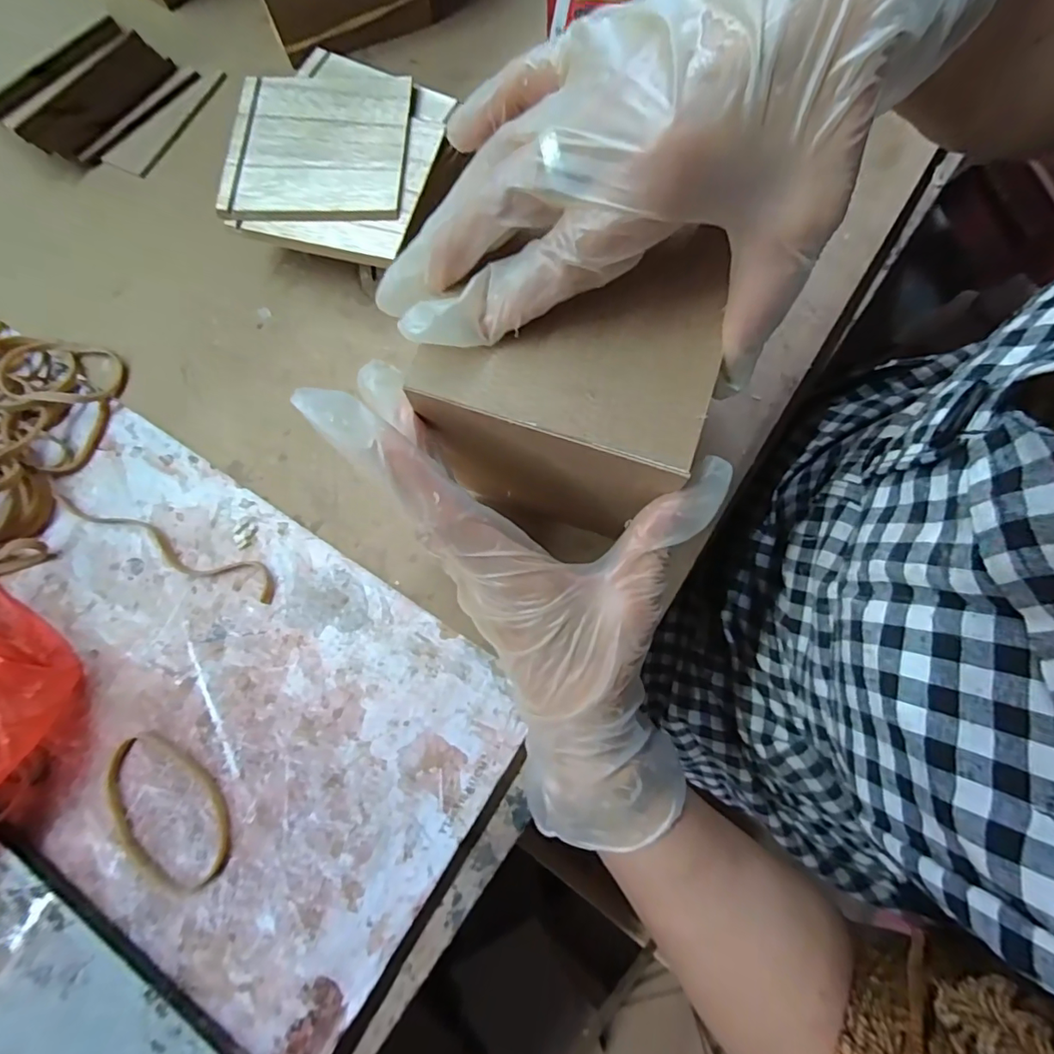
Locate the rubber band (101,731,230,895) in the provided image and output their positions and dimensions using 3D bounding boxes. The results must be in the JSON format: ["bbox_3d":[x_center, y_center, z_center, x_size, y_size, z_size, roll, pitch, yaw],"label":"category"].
[{"bbox_3d":[-0.185,0.145,0.257,0.083,0.004,0.055,35,80,9],"label":"rubber band"}]

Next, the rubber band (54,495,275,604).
[{"bbox_3d":[-0.209,0.011,0.291,0.145,0.004,0.019,18,78,5],"label":"rubber band"}]

